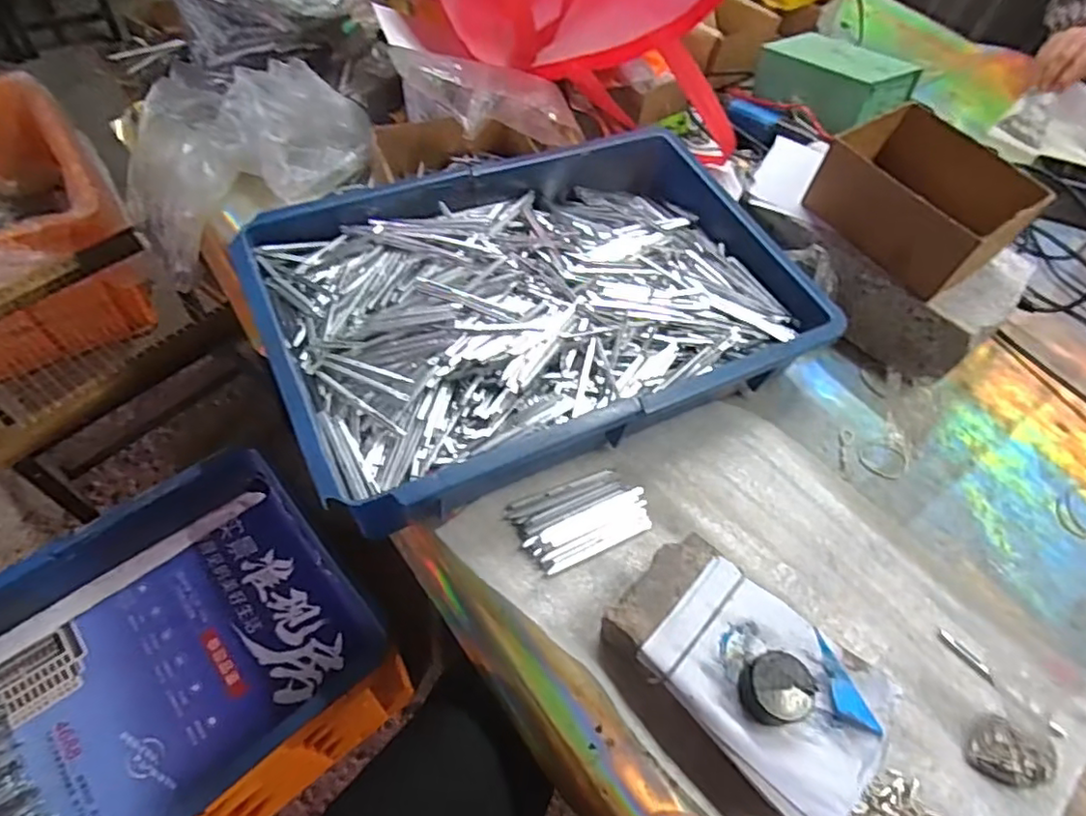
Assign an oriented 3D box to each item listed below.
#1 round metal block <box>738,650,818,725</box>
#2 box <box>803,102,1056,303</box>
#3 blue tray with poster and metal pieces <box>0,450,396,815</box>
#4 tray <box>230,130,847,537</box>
[{"bbox_3d":[0.139,0.167,0.370,0.039,0.021,0.037,4,56,-5],"label":"round metal block"},{"bbox_3d":[0.335,-0.186,0.552,0.114,0.073,0.157,-26,63,-23],"label":"box"},{"bbox_3d":[-0.400,0.263,0.581,0.444,0.103,0.286,-37,68,-27],"label":"blue tray with poster and metal pieces"},{"bbox_3d":[-0.003,-0.090,0.522,0.426,0.070,0.290,-22,61,-21],"label":"tray"}]

